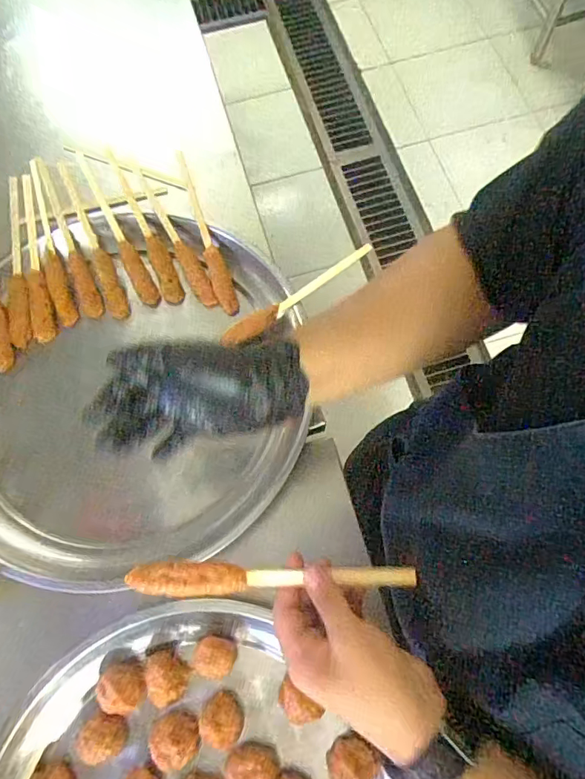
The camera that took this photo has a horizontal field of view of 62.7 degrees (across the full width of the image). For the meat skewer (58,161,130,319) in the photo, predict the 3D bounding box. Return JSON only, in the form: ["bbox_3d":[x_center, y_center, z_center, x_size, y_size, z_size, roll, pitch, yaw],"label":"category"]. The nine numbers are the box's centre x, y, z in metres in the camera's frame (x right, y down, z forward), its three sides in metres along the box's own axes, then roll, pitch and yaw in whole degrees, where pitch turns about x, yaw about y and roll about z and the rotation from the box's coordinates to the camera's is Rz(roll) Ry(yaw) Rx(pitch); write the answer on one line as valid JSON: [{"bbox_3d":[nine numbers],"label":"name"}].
[{"bbox_3d":[-0.254,-0.195,0.612,0.024,0.029,0.228,-23,72,-5],"label":"meat skewer"}]

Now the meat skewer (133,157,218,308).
[{"bbox_3d":[-0.157,-0.208,0.610,0.025,0.034,0.239,-28,73,-7],"label":"meat skewer"}]

